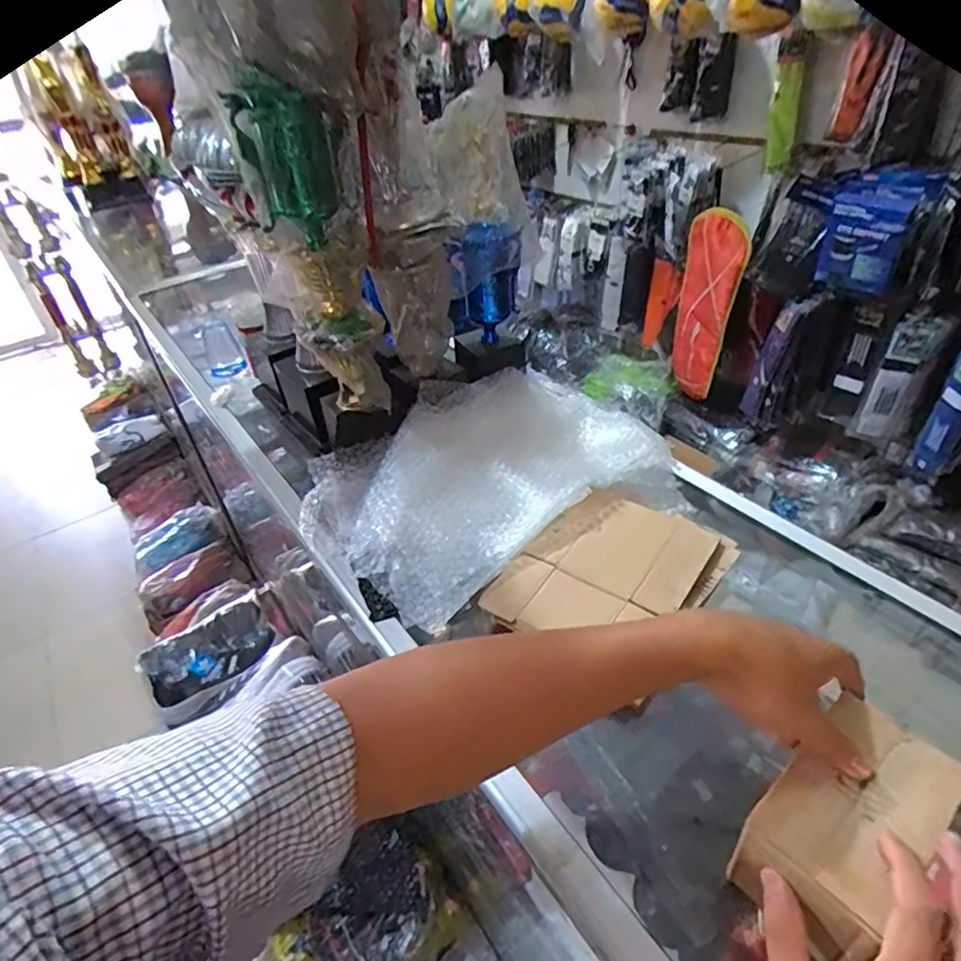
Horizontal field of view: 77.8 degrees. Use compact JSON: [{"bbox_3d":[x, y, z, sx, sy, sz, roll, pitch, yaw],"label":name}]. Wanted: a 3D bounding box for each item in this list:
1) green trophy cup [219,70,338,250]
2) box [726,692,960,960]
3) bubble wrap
[{"bbox_3d":[-0.190,-0.311,0.584,0.082,0.137,0.072,-6,38,0],"label":"green trophy cup"},{"bbox_3d":[0.231,0.218,0.379,0.139,0.061,0.078,-30,45,-28],"label":"box"},{"bbox_3d":[0.018,-0.006,0.710,0.414,0.068,0.281,-27,43,-25],"label":"bubble wrap"}]

